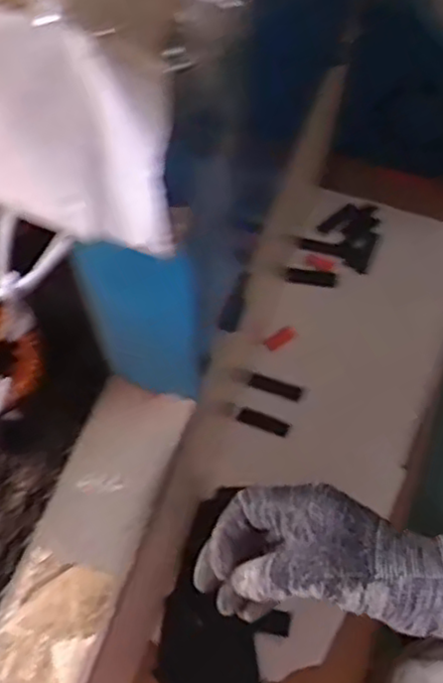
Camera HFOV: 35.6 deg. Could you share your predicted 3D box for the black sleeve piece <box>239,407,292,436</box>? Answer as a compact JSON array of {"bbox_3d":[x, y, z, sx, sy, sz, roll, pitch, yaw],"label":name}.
[{"bbox_3d":[0.046,0.087,0.746,0.056,0.006,0.018,20,63,10],"label":"black sleeve piece"}]

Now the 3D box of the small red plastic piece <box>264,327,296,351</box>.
[{"bbox_3d":[0.066,-0.003,0.770,0.035,0.006,0.016,-32,84,5],"label":"small red plastic piece"}]

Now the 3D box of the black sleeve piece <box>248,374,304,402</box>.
[{"bbox_3d":[0.060,0.051,0.762,0.060,0.005,0.015,17,84,6],"label":"black sleeve piece"}]

